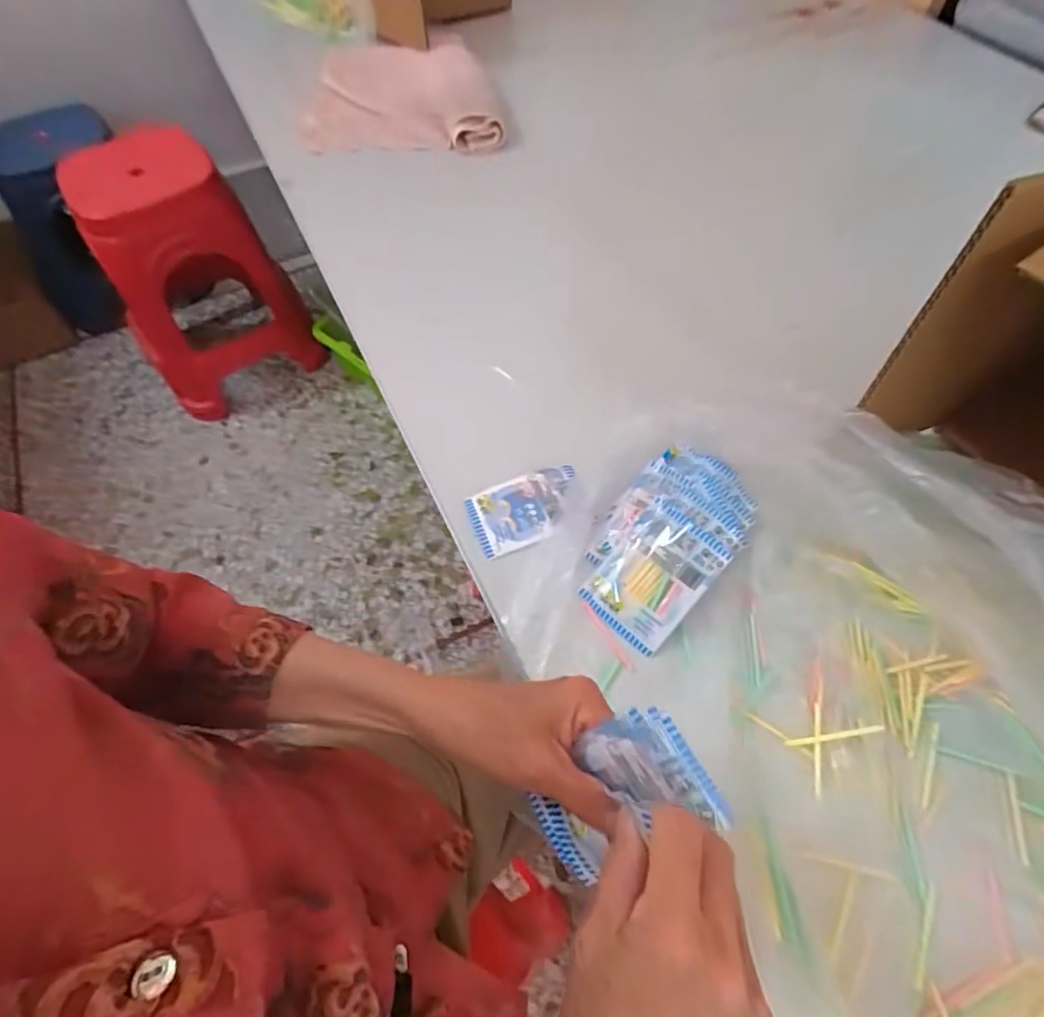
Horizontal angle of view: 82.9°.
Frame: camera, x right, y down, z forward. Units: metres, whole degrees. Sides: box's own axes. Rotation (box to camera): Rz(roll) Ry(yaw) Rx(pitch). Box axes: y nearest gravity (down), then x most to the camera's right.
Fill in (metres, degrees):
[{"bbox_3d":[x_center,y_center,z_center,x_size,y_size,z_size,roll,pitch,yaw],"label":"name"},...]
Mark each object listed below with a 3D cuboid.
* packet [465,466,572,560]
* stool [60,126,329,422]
[{"bbox_3d":[0.006,0.000,0.526,0.100,0.010,0.061,-21,61,-11],"label":"packet"},{"bbox_3d":[-0.679,-0.487,1.214,0.332,0.459,0.325,-26,62,-14],"label":"stool"}]

